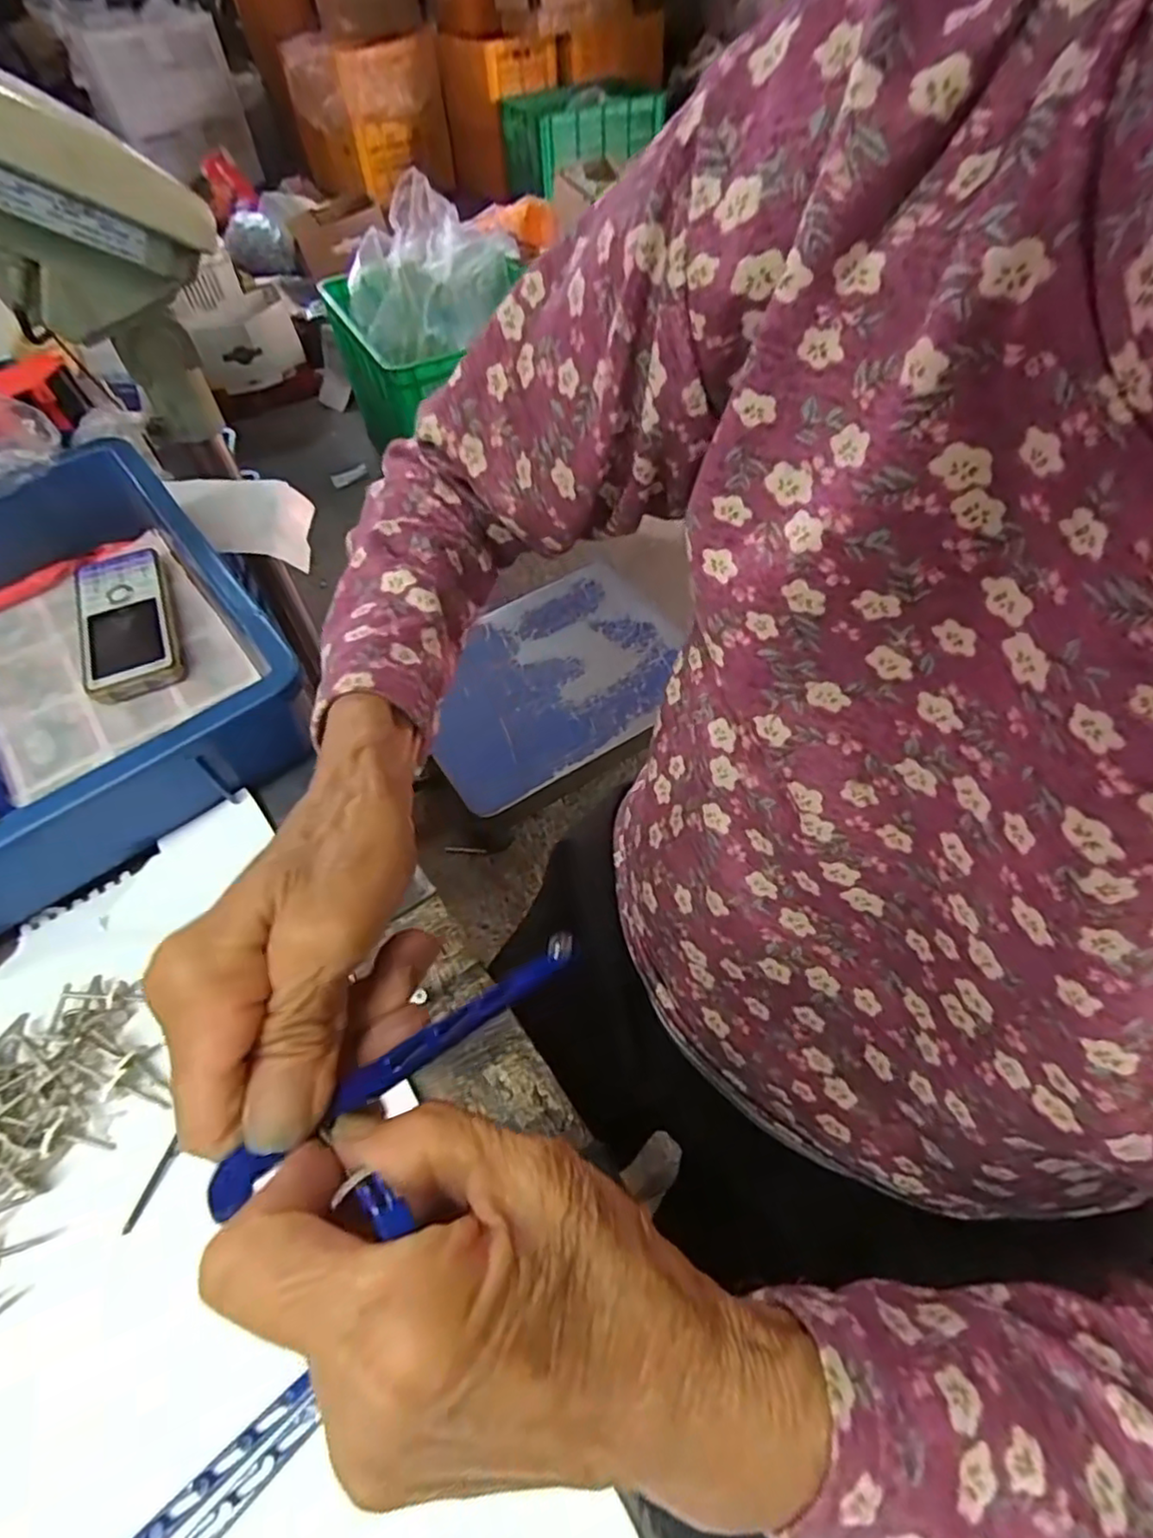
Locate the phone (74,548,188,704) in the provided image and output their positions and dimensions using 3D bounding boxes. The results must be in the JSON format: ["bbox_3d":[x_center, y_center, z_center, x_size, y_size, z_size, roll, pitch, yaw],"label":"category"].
[{"bbox_3d":[-0.302,-0.100,0.443,0.056,0.021,0.127,-23,56,-12],"label":"phone"}]

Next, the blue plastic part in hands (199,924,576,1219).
[{"bbox_3d":[-0.043,0.079,0.189,0.118,0.004,0.010,-24,54,-40],"label":"blue plastic part in hands"}]

